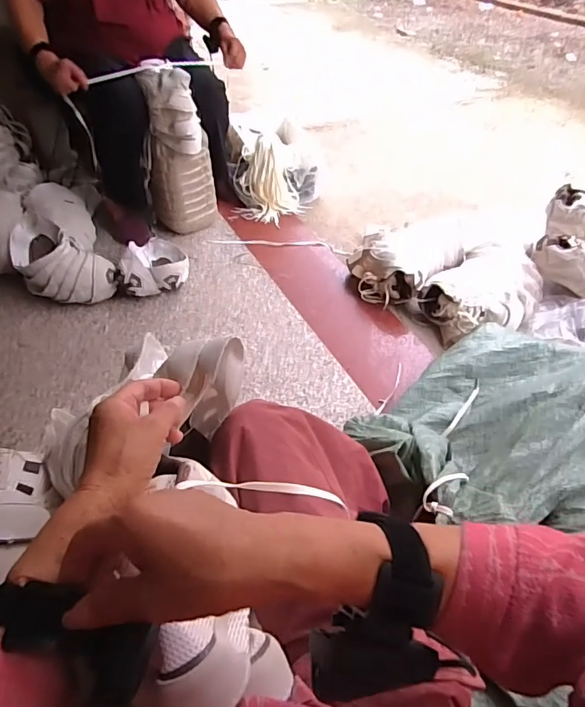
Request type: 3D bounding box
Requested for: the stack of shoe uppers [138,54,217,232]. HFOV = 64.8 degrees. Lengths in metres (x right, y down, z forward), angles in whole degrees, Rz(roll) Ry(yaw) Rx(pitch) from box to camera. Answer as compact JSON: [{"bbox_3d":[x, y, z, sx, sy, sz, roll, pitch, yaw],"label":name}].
[{"bbox_3d":[-0.340,-0.578,1.373,0.161,0.461,0.138,13,51,13],"label":"stack of shoe uppers"}]

